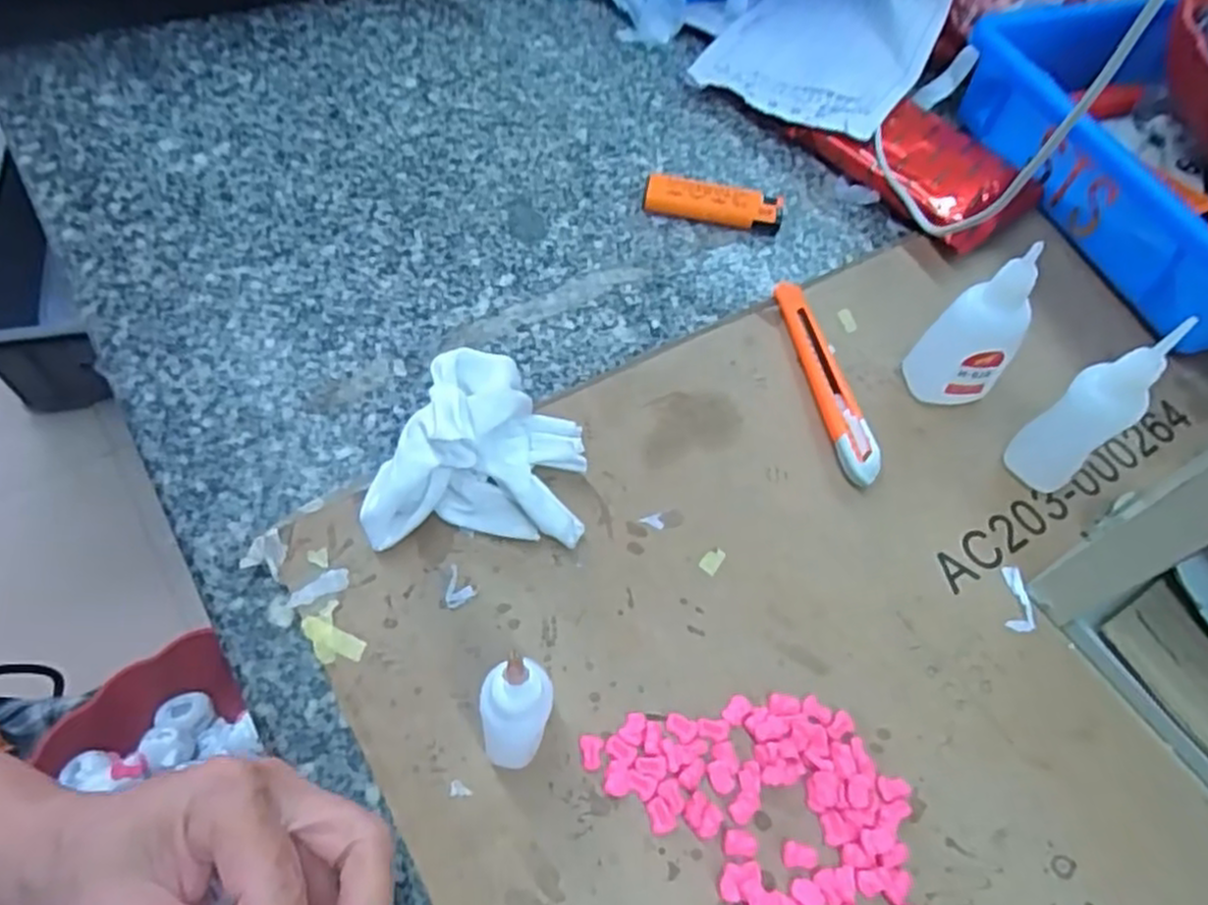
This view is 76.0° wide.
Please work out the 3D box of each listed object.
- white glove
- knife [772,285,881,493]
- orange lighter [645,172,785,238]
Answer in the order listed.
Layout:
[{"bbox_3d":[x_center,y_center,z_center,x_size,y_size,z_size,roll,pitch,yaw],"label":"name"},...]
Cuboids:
[{"bbox_3d":[-0.054,-0.005,0.329,0.086,0.055,0.082,-1,59,-4],"label":"white glove"},{"bbox_3d":[0.111,-0.036,0.387,0.019,0.011,0.119,-7,59,-7],"label":"knife"},{"bbox_3d":[0.064,-0.146,0.453,0.080,0.015,0.019,10,59,3],"label":"orange lighter"}]

